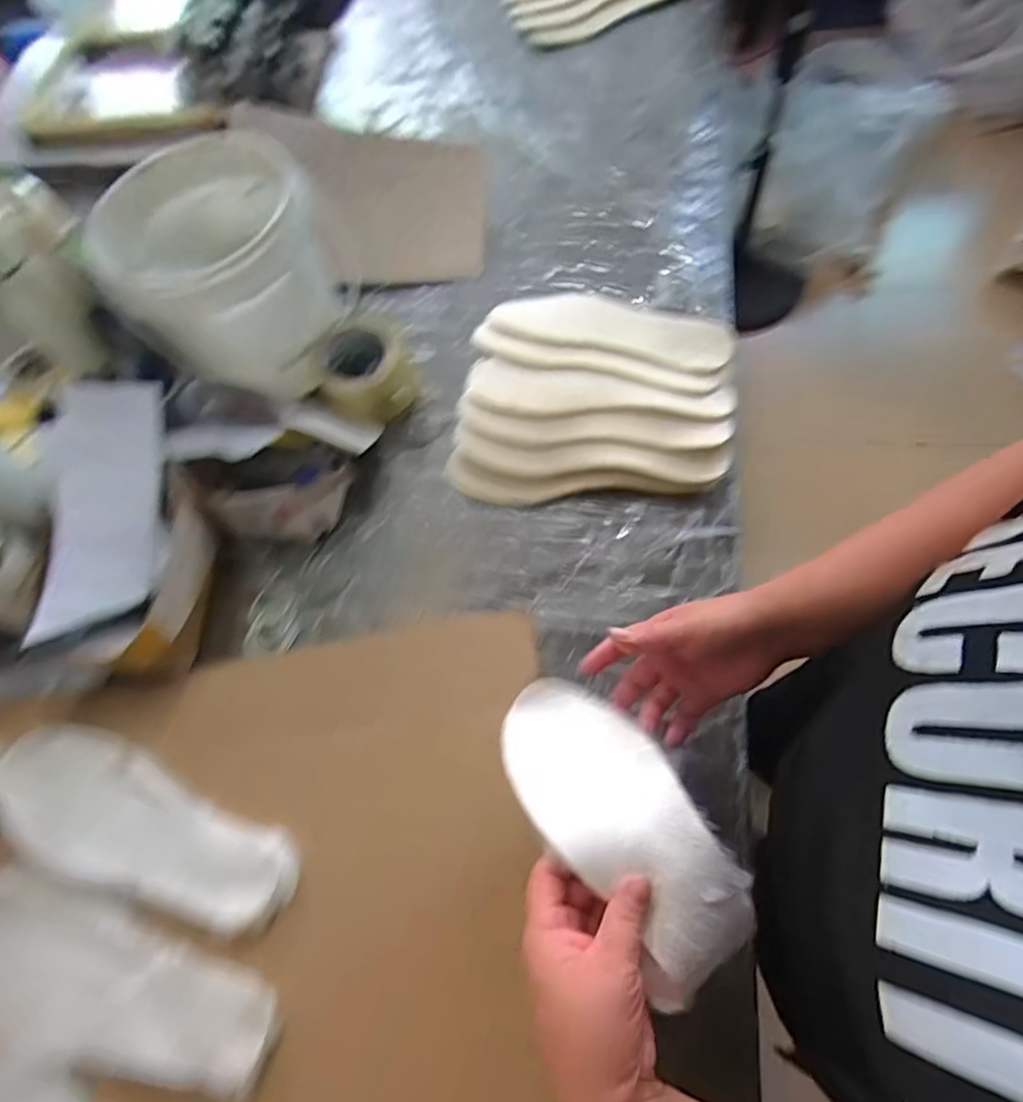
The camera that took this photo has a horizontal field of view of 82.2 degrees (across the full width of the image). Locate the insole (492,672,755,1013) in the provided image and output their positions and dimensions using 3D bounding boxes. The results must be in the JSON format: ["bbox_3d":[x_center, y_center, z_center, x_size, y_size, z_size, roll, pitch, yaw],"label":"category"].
[{"bbox_3d":[0.067,0.168,0.387,0.092,0.042,0.201,-34,58,-12],"label":"insole"}]

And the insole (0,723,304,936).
[{"bbox_3d":[-0.318,0.234,0.505,0.288,0.018,0.099,15,69,13],"label":"insole"}]

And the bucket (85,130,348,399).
[{"bbox_3d":[-0.306,-0.307,0.625,0.214,0.142,0.214,-3,66,6],"label":"bucket"}]

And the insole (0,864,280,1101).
[{"bbox_3d":[-0.317,0.332,0.449,0.281,0.004,0.095,15,69,13],"label":"insole"}]

